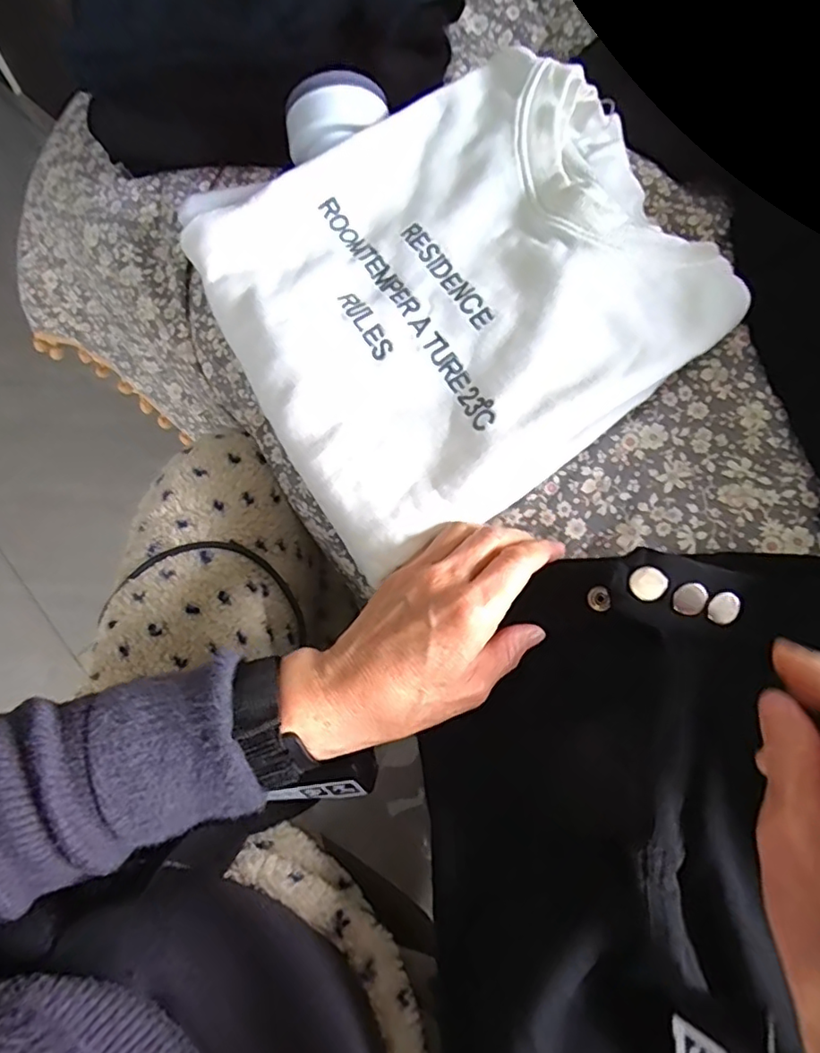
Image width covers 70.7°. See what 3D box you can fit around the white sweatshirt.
[{"bbox_3d":[0.026,-0.156,0.374,0.278,0.075,0.271,-28,67,-11],"label":"white sweatshirt"}]

